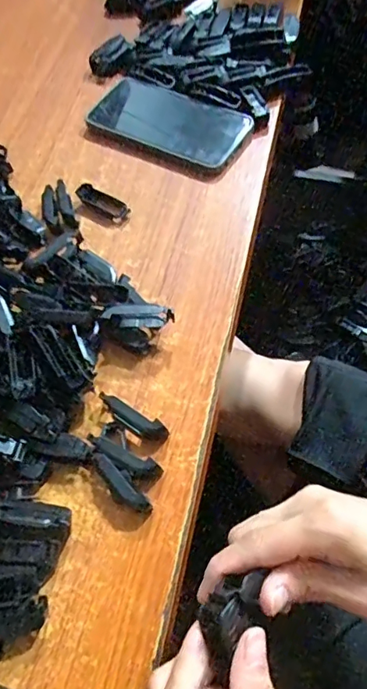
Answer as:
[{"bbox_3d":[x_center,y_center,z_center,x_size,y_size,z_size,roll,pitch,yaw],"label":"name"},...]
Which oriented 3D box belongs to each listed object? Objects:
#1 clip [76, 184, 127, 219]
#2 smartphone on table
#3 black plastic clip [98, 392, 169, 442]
[{"bbox_3d":[-0.077,-0.137,0.464,0.052,0.008,0.016,28,67,21],"label":"clip"},{"bbox_3d":[-0.013,-0.226,0.493,0.158,0.013,0.077,28,67,21],"label":"smartphone on table"},{"bbox_3d":[-0.036,0.052,0.347,0.056,0.015,0.013,23,66,19],"label":"black plastic clip"}]

